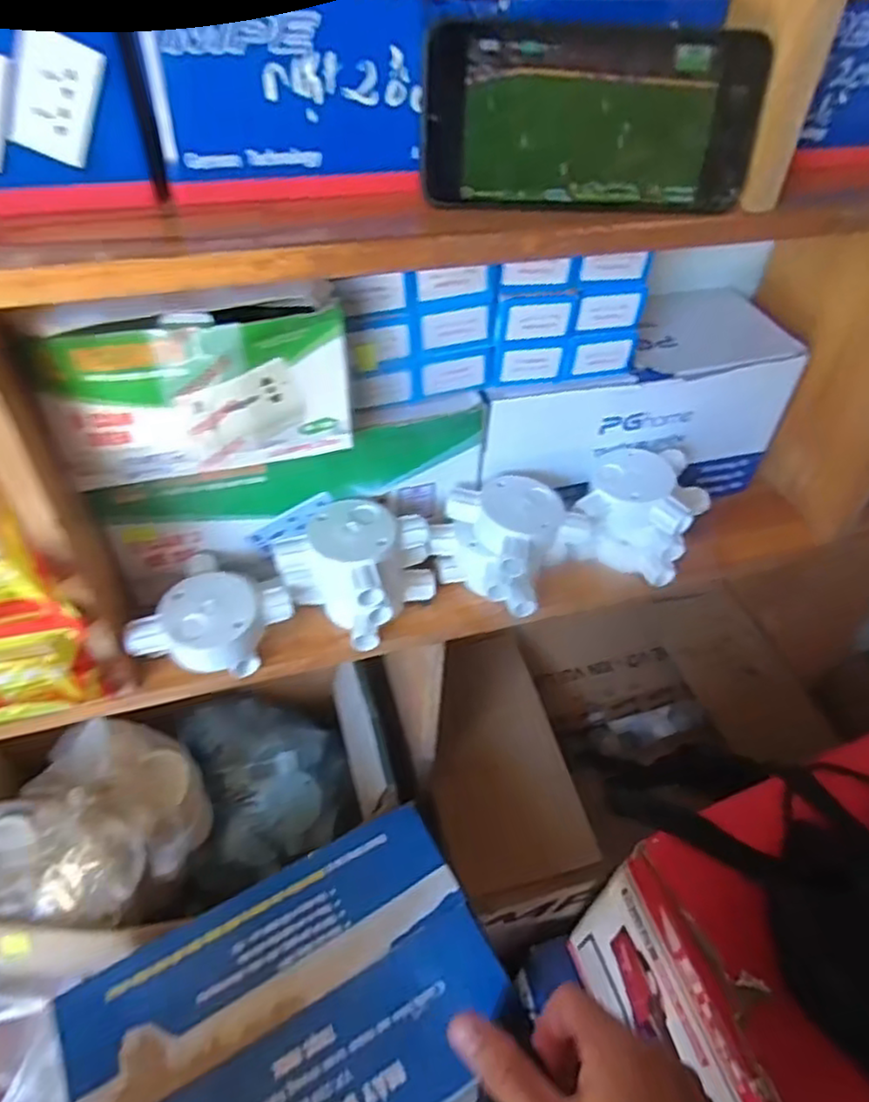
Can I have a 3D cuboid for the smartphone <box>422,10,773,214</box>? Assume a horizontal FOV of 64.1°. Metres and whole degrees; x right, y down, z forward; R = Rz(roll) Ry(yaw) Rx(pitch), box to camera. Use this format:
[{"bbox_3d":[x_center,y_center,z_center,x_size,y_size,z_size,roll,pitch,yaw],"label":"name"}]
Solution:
[{"bbox_3d":[0.080,-0.214,0.344,0.169,0.082,0.009,-3,32,-4],"label":"smartphone"}]

